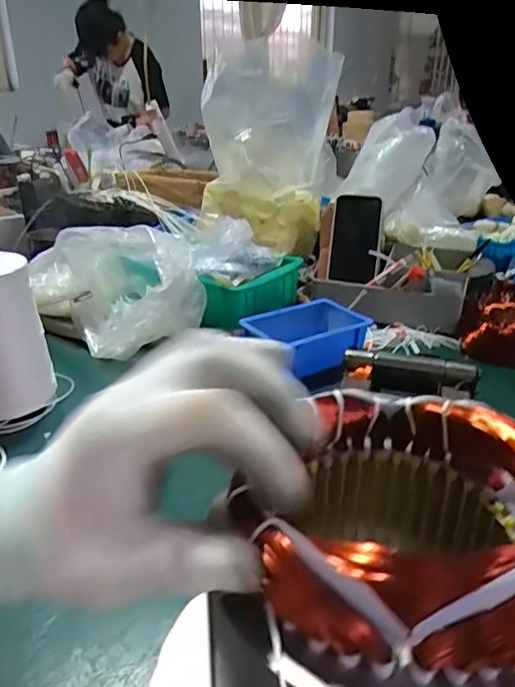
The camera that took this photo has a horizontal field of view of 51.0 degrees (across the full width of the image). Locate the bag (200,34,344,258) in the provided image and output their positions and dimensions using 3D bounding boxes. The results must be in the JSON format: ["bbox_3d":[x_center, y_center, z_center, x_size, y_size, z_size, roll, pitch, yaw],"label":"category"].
[{"bbox_3d":[0.014,-0.322,0.883,0.194,0.297,0.177,0,26,0],"label":"bag"}]

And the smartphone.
[{"bbox_3d":[0.146,-0.155,0.804,0.071,0.135,0.013,4,-9,20],"label":"smartphone"}]

